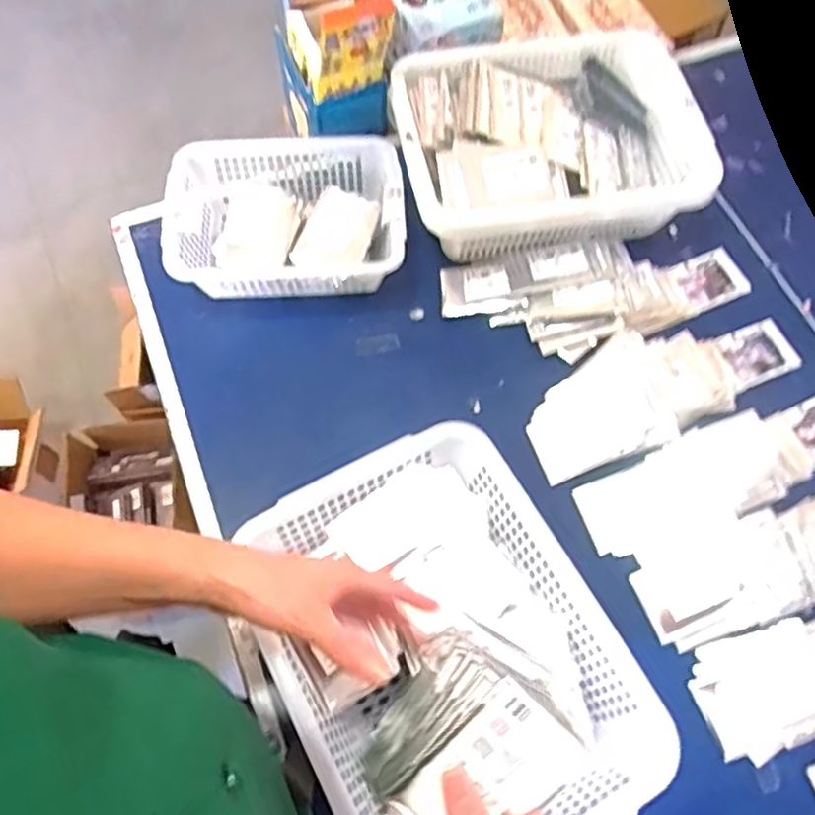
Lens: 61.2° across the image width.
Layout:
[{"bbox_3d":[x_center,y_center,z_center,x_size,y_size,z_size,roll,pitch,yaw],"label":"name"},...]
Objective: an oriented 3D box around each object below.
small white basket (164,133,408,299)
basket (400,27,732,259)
[{"bbox_3d":[-0.143,-0.219,0.821,0.271,0.084,0.189,-3,65,-3],"label":"small white basket"},{"bbox_3d":[0.167,-0.318,0.851,0.348,0.132,0.277,-9,66,-5],"label":"basket"}]

